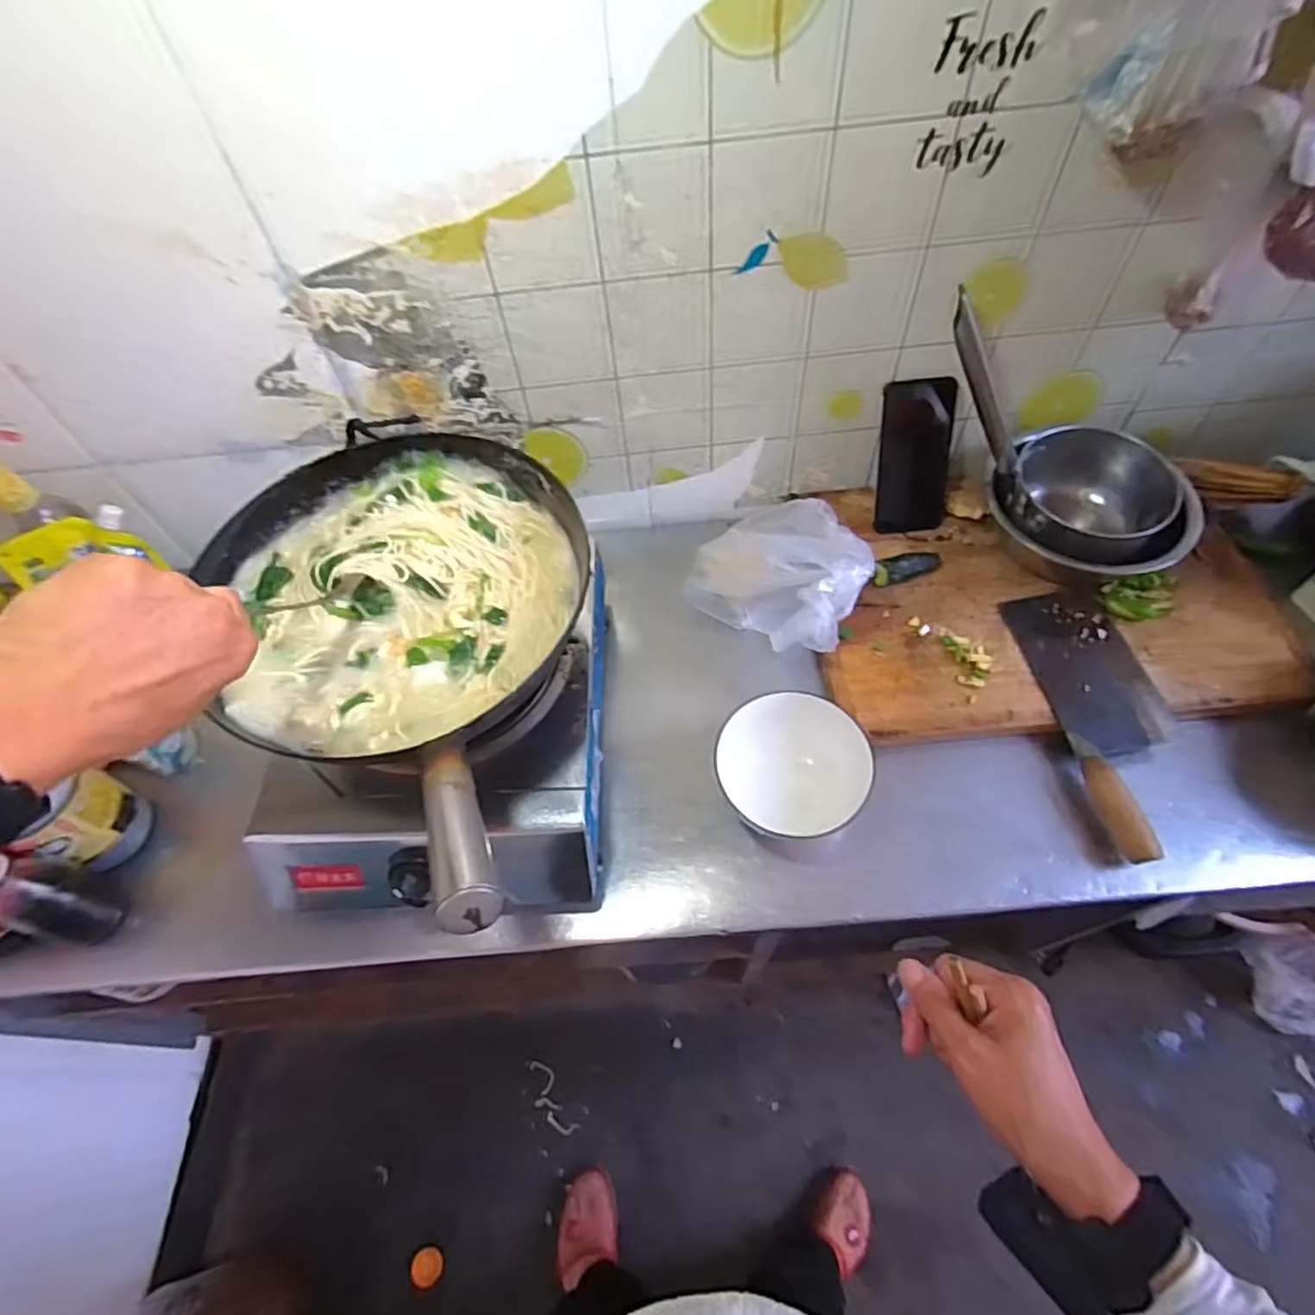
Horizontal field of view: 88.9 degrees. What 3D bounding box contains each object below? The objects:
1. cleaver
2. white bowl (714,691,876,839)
[{"bbox_3d":[0.445,0.051,0.661,0.100,0.024,0.279,-9,58,-2],"label":"cleaver"},{"bbox_3d":[0.125,0.102,0.632,0.142,0.080,0.113,32,65,21],"label":"white bowl"}]

